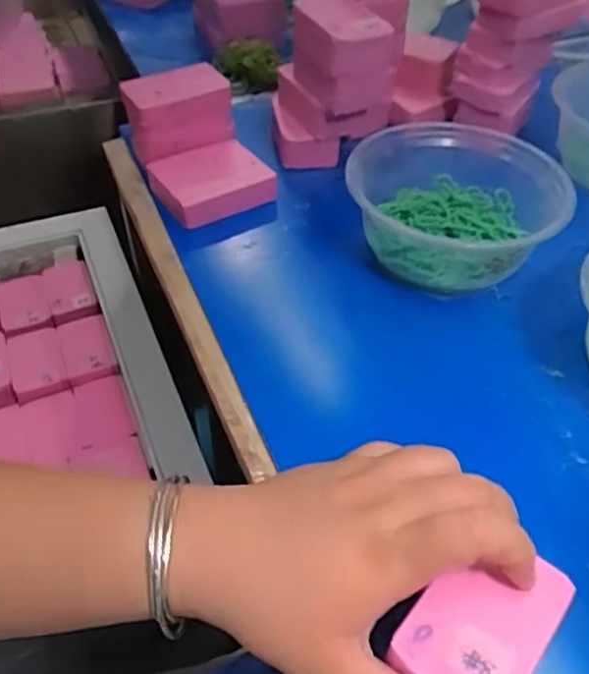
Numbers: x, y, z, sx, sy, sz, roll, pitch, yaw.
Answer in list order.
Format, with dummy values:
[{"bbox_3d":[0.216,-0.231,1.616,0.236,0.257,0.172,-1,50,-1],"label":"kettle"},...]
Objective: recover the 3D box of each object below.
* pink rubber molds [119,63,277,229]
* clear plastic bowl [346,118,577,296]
[{"bbox_3d":[-0.071,-0.142,0.476,0.082,0.065,0.103,-19,51,-18],"label":"pink rubber molds"},{"bbox_3d":[0.105,-0.093,0.433,0.130,0.064,0.133,1,47,-1],"label":"clear plastic bowl"}]

